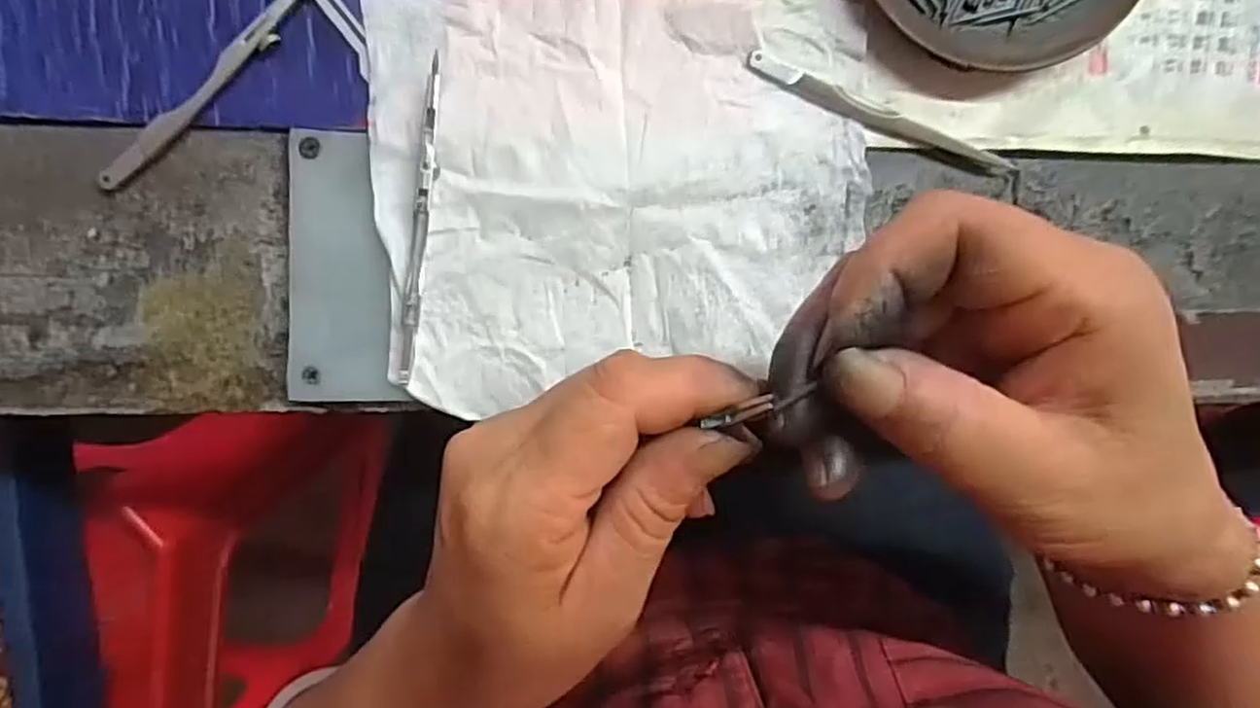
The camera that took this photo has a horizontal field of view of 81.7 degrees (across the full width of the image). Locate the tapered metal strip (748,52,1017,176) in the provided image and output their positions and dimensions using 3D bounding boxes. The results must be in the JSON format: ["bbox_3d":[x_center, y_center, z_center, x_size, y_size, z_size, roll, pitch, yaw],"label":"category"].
[{"bbox_3d":[0.095,-0.087,0.268,0.110,0.004,0.008,20,95,-8],"label":"tapered metal strip"}]

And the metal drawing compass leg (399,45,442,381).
[{"bbox_3d":[-0.072,-0.044,0.250,0.005,0.009,0.109,8,96,-7],"label":"metal drawing compass leg"}]

